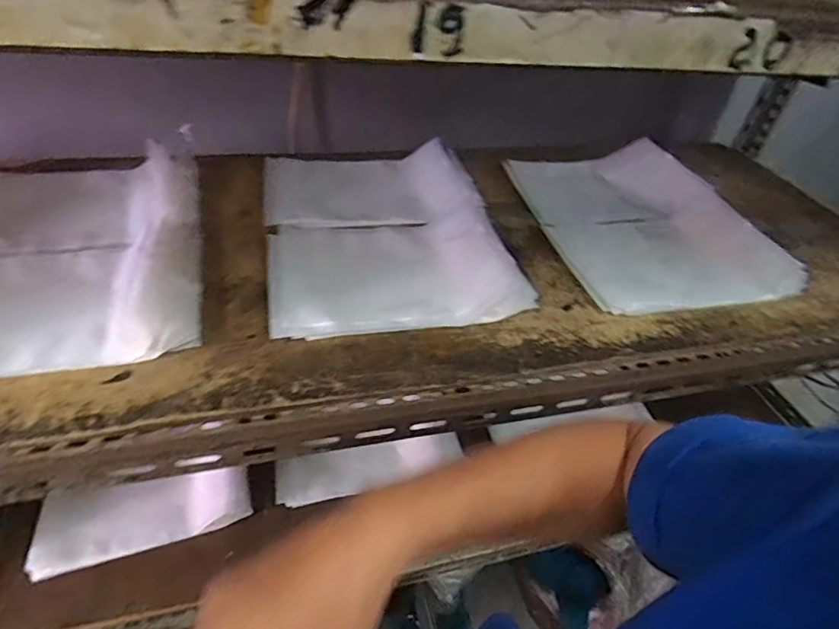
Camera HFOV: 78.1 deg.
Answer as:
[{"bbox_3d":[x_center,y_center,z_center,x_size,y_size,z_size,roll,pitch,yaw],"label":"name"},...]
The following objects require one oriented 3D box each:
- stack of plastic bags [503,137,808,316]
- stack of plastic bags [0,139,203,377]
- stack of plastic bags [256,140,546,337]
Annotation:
[{"bbox_3d":[0.295,-0.145,0.721,0.270,0.063,0.340,-8,43,-17],"label":"stack of plastic bags"},{"bbox_3d":[-0.381,-0.077,0.552,0.274,0.052,0.346,-7,43,-16],"label":"stack of plastic bags"},{"bbox_3d":[-0.046,-0.120,0.652,0.281,0.049,0.367,-4,42,-13],"label":"stack of plastic bags"}]

